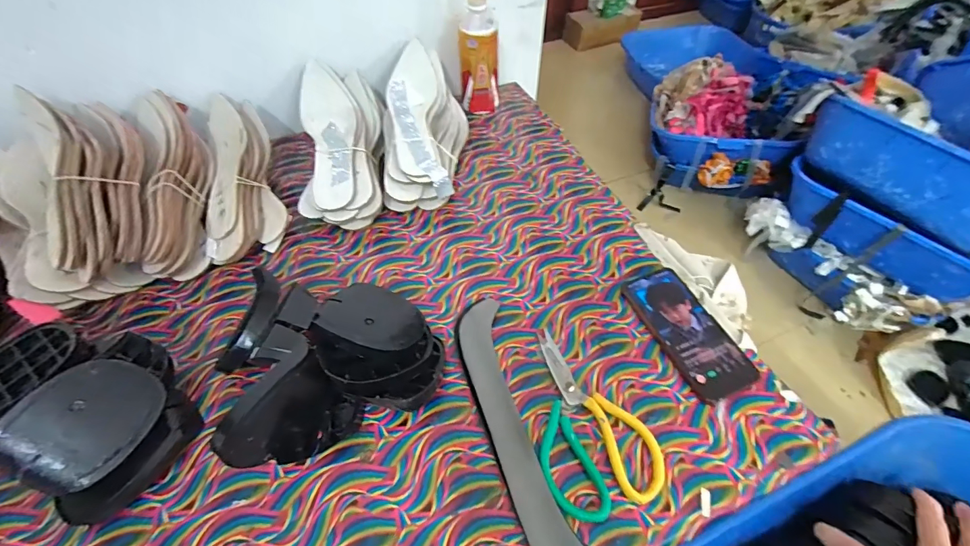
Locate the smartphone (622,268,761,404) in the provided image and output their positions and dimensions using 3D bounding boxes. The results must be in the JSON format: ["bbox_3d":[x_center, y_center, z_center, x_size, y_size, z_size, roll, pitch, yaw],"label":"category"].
[{"bbox_3d":[0.232,0.064,0.476,0.075,0.014,0.161,-19,55,-14],"label":"smartphone"}]

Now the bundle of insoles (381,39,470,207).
[{"bbox_3d":[-0.097,-0.228,0.640,0.129,0.100,0.274,2,53,1],"label":"bundle of insoles"}]

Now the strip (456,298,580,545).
[{"bbox_3d":[0.031,0.153,0.409,0.060,0.017,0.287,-17,55,-12],"label":"strip"}]

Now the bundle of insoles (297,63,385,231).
[{"bbox_3d":[-0.215,-0.195,0.617,0.114,0.099,0.274,-6,53,-4],"label":"bundle of insoles"}]

